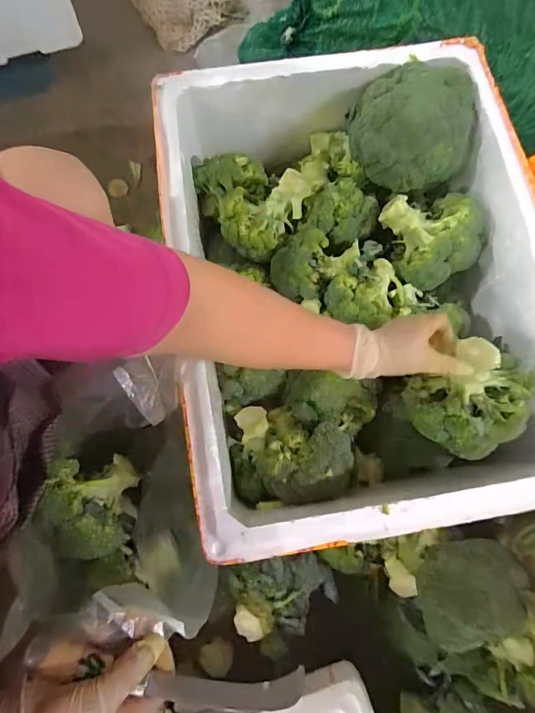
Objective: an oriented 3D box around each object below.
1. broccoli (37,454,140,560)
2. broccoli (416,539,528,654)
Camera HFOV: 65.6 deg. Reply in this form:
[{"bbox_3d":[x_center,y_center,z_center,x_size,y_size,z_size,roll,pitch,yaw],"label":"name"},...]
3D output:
[{"bbox_3d":[-0.205,0.172,0.473,0.090,0.065,0.113,1,77,-1],"label":"broccoli"},{"bbox_3d":[0.244,0.282,0.486,0.116,0.074,0.111,-8,77,-3],"label":"broccoli"}]

